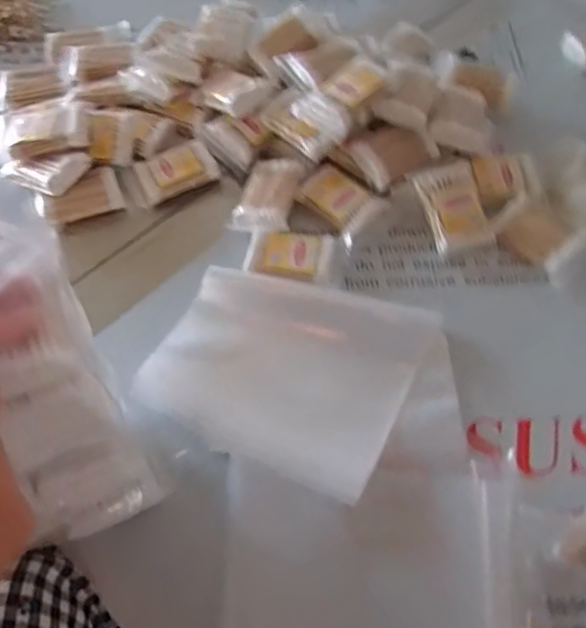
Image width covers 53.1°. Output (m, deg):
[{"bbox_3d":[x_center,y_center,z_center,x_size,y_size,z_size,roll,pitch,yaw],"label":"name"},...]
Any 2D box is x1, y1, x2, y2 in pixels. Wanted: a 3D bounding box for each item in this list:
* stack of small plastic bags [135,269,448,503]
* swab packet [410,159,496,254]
[{"bbox_3d":[-0.003,0.037,0.470,0.190,0.022,0.171,25,63,13],"label":"stack of small plastic bags"},{"bbox_3d":[0.146,-0.097,0.530,0.057,0.007,0.081,-14,83,-12],"label":"swab packet"}]

